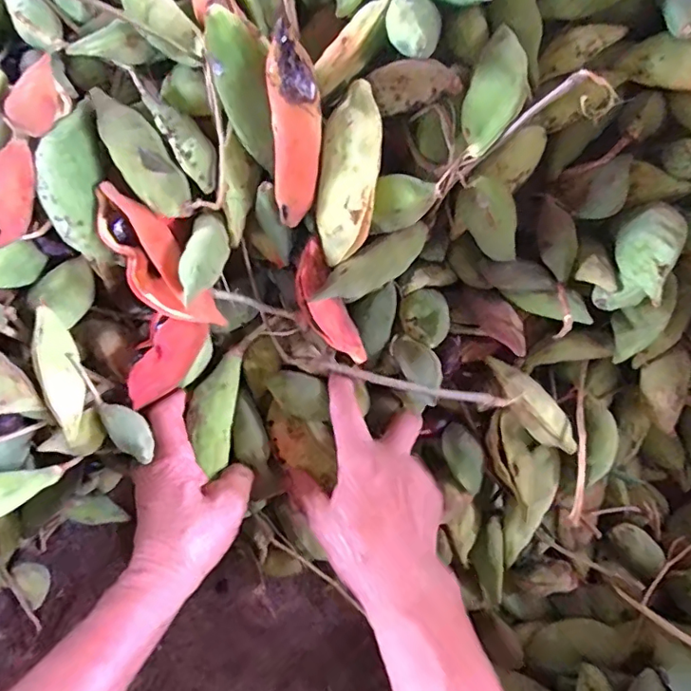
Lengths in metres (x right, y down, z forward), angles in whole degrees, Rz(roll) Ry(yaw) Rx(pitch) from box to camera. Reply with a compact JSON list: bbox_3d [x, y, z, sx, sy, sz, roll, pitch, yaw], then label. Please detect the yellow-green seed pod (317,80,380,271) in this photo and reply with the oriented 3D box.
[{"bbox_3d":[0.002,-0.100,0.319,0.033,0.103,0.021,10,22,3],"label":"yellow-green seed pod"}]

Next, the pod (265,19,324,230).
[{"bbox_3d":[-0.028,-0.118,0.302,0.027,0.106,0.015,0,38,-3],"label":"pod"}]

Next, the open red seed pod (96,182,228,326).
[{"bbox_3d":[-0.125,-0.053,0.348,0.037,0.049,0.113,-40,103,-22],"label":"open red seed pod"}]

